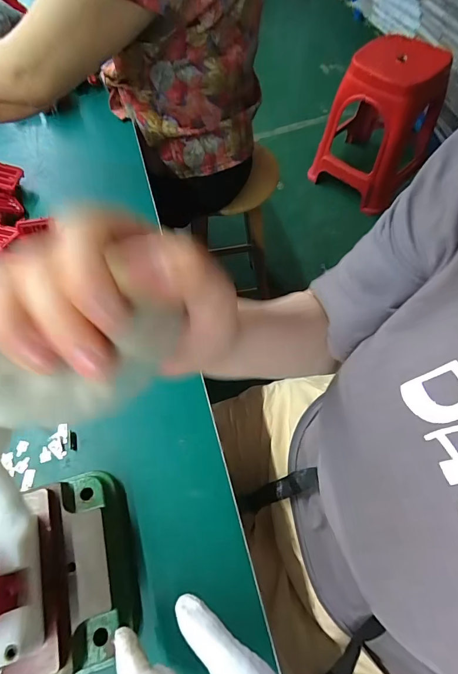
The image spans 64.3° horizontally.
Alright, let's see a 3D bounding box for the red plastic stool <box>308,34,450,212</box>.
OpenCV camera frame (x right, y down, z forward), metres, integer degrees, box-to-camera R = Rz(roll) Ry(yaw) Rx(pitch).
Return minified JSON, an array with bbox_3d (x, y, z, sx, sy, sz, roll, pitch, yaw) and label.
[{"bbox_3d":[0.619,-0.849,1.520,0.366,0.517,0.367,38,70,20],"label":"red plastic stool"}]

